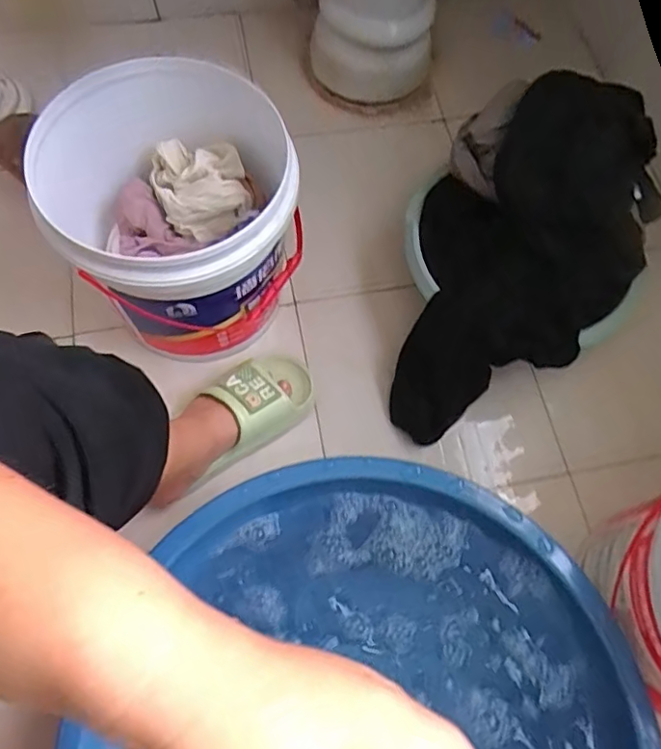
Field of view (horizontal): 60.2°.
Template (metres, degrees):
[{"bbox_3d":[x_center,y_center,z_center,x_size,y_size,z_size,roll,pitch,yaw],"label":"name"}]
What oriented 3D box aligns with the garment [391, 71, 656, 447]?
[{"bbox_3d":[0.194,-0.115,0.669,0.240,0.298,0.331,43,73,15],"label":"garment"}]

